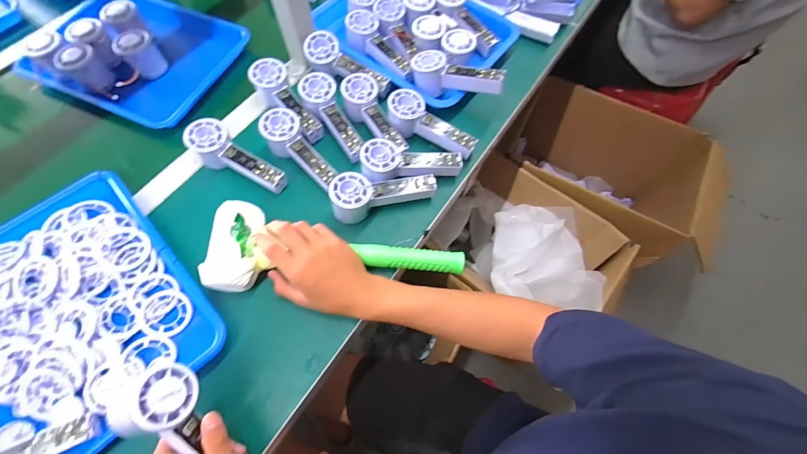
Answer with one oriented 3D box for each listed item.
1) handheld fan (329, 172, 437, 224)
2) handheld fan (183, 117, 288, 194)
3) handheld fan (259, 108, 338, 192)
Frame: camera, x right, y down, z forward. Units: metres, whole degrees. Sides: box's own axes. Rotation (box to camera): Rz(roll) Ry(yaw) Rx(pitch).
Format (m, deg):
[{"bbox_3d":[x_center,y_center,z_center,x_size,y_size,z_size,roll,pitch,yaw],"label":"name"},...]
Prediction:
[{"bbox_3d":[-0.028,-0.052,0.504,0.151,0.054,0.052,-13,67,-7],"label":"handheld fan"},{"bbox_3d":[-0.250,-0.102,0.529,0.159,0.050,0.055,31,68,-1],"label":"handheld fan"},{"bbox_3d":[-0.159,-0.114,0.527,0.055,0.053,0.142,-37,71,-16],"label":"handheld fan"}]

